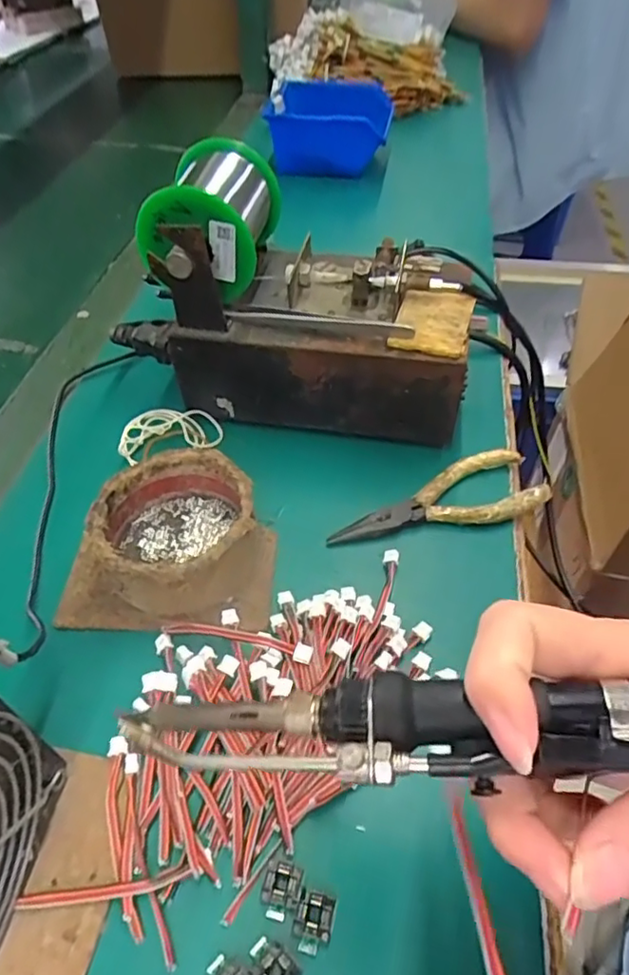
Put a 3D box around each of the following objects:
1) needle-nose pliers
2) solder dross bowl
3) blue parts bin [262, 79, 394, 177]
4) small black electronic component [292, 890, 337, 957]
[{"bbox_3d":[0.073,0.012,0.344,0.131,0.012,0.046,-19,50,-14],"label":"needle-nose pliers"},{"bbox_3d":[-0.073,0.022,0.315,0.083,0.040,0.082,-5,48,-2],"label":"solder dross bowl"},{"bbox_3d":[0.018,-0.403,0.671,0.131,0.064,0.113,11,50,11],"label":"blue parts bin"},{"bbox_3d":[0.000,0.160,0.217,0.013,0.005,0.018,12,50,12],"label":"small black electronic component"}]

